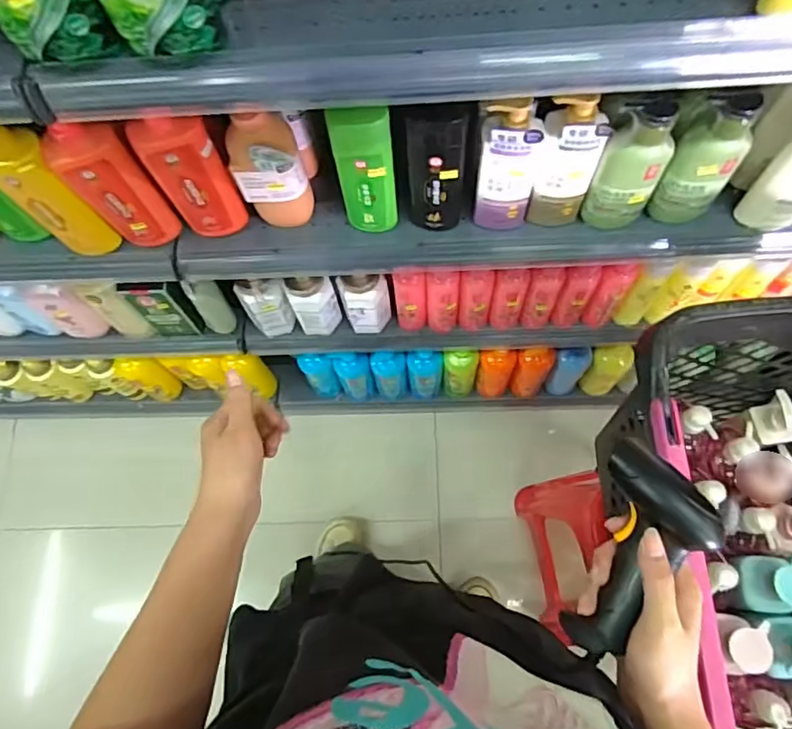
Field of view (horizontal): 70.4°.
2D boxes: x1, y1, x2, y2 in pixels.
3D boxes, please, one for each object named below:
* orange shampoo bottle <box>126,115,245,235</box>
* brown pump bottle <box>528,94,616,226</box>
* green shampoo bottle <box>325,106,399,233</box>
[{"bbox_3d":[-0.263,-0.240,0.738,0.086,0.212,0.036,-9,74,-1],"label":"orange shampoo bottle"},{"bbox_3d":[0.217,-0.252,0.717,0.078,0.197,0.052,15,75,6],"label":"brown pump bottle"},{"bbox_3d":[-0.038,-0.245,0.734,0.072,0.202,0.043,-9,74,-1],"label":"green shampoo bottle"}]

